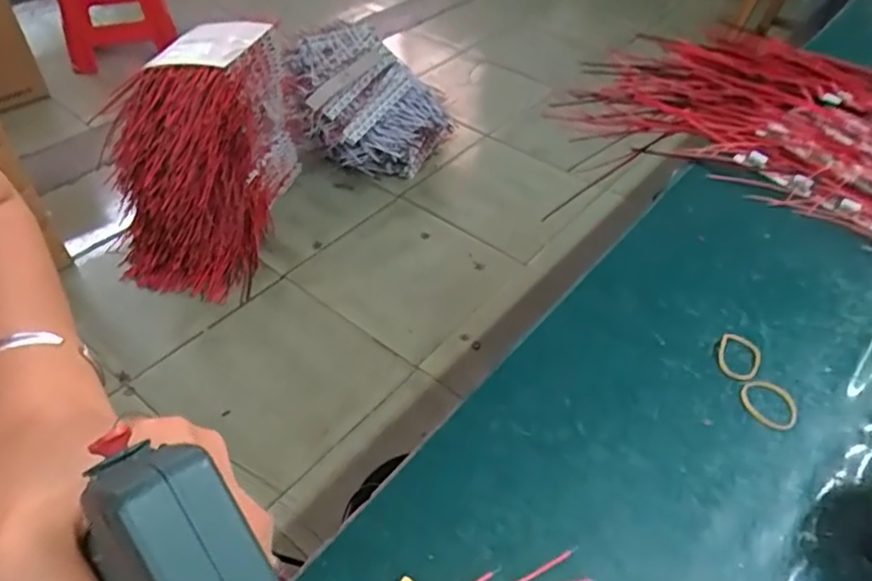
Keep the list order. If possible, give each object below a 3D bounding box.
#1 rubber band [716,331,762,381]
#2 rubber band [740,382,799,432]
[{"bbox_3d":[0.183,0.040,0.374,0.025,0.005,0.032,23,50,17],"label":"rubber band"},{"bbox_3d":[0.191,0.064,0.354,0.029,0.004,0.031,2,47,-2],"label":"rubber band"}]

